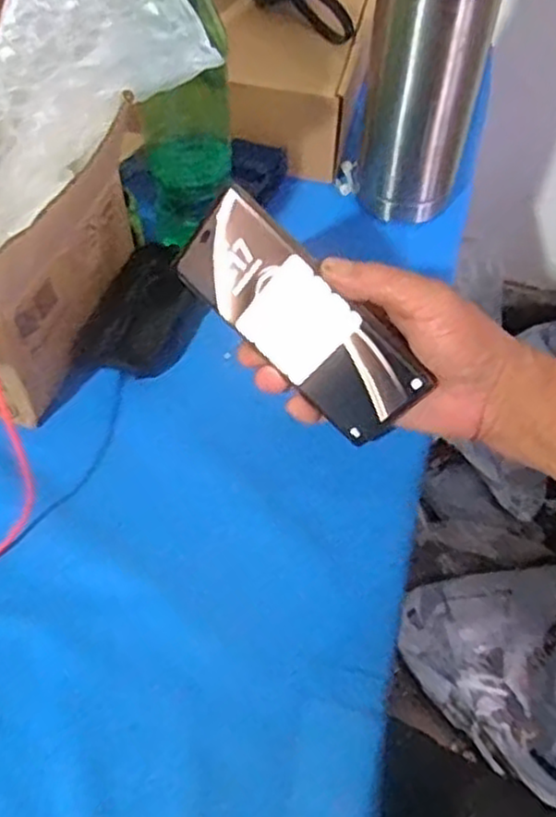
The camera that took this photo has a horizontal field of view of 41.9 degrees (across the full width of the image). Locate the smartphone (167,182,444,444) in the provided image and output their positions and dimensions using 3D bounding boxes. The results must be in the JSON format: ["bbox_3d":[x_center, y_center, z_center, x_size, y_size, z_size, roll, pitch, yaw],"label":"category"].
[{"bbox_3d":[0.013,-0.051,0.432,0.161,0.071,0.005,45,39,-4],"label":"smartphone"}]

